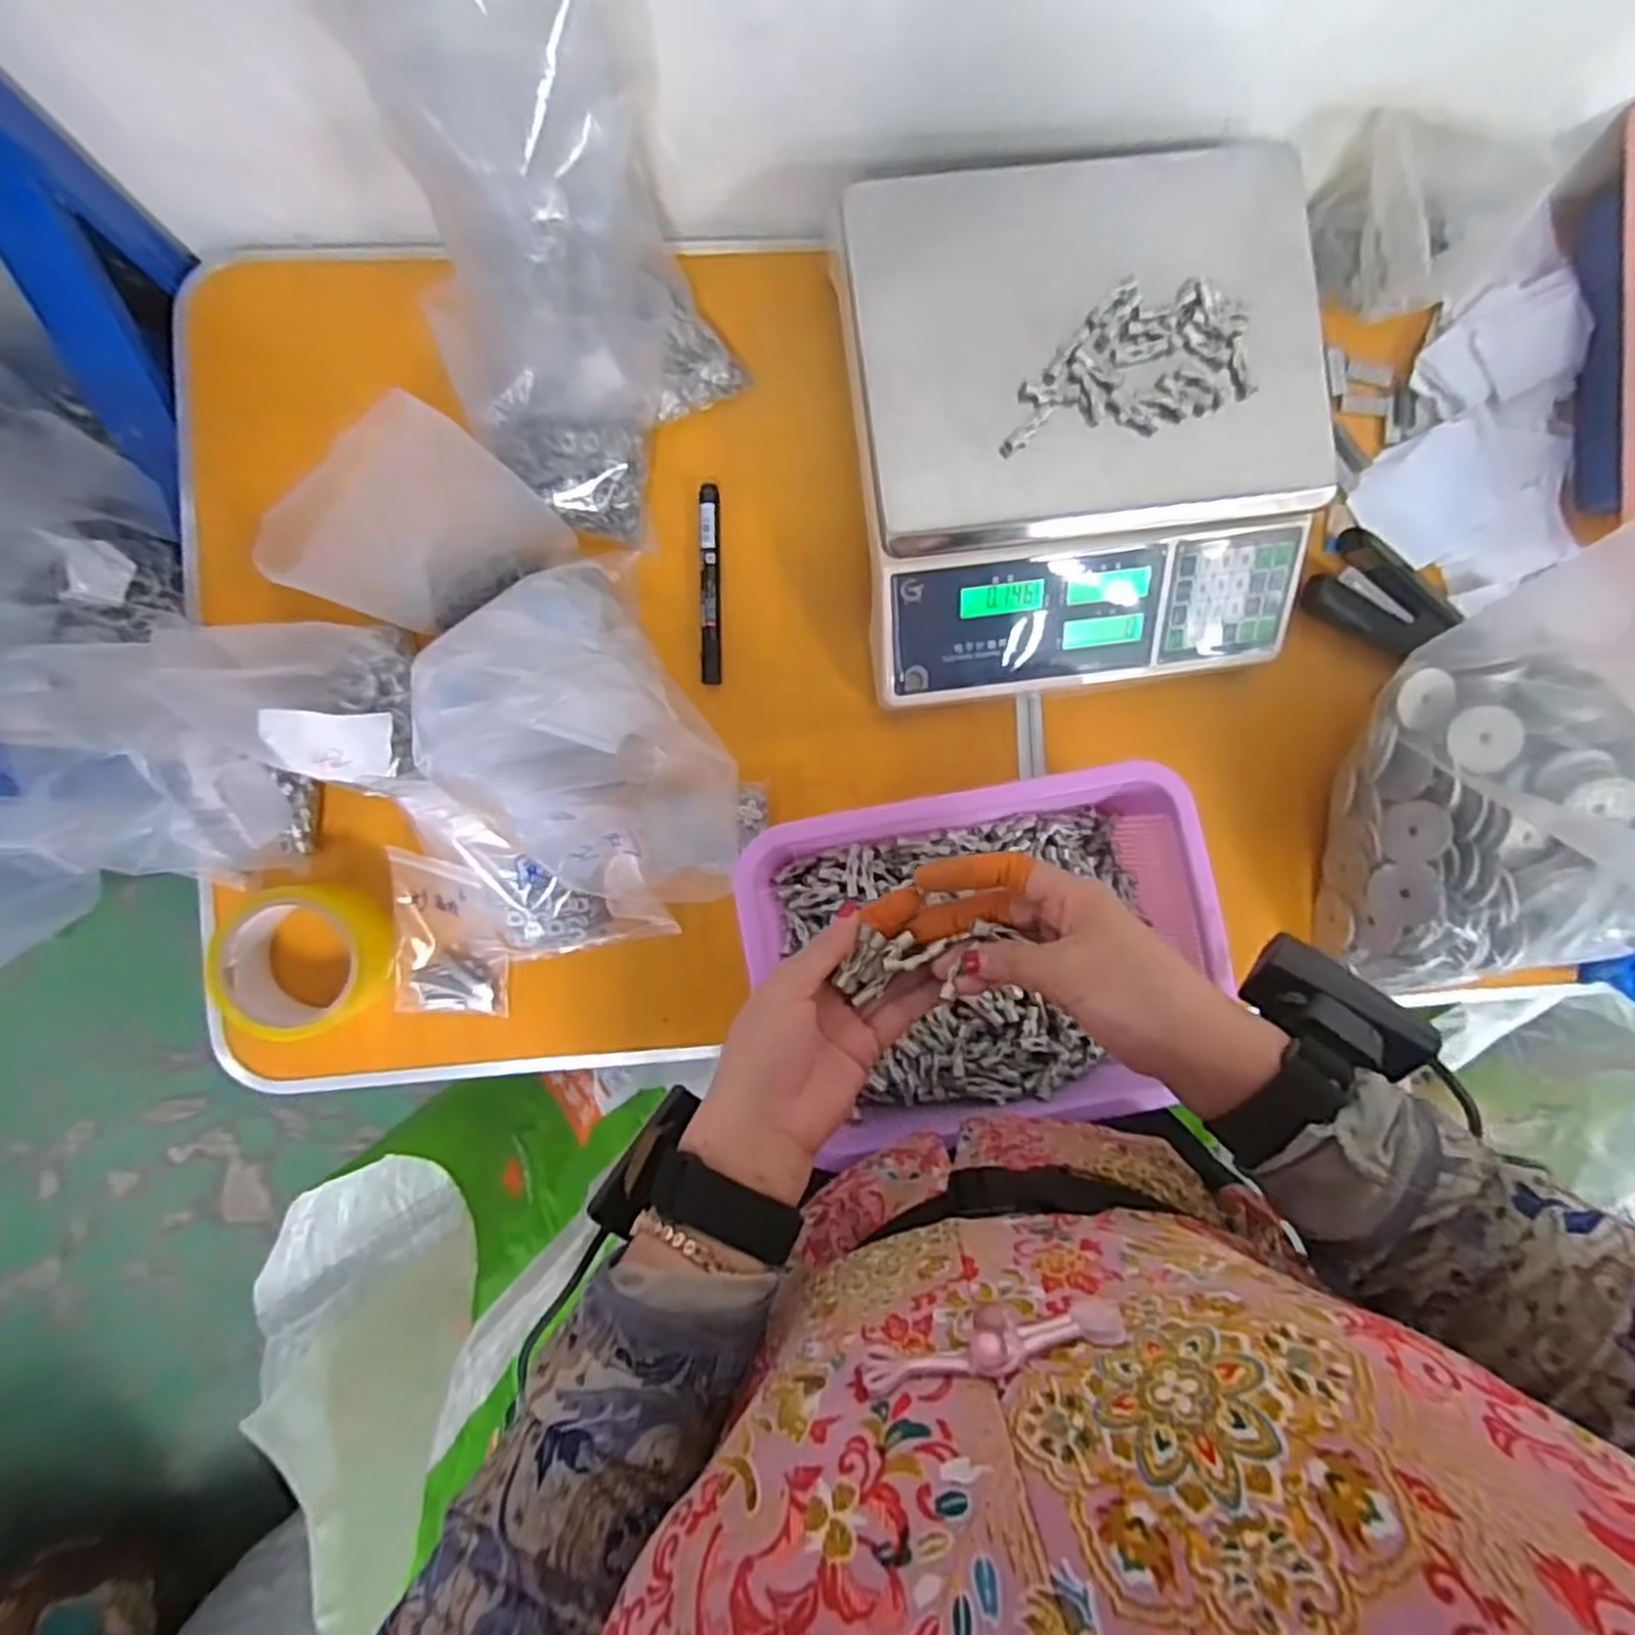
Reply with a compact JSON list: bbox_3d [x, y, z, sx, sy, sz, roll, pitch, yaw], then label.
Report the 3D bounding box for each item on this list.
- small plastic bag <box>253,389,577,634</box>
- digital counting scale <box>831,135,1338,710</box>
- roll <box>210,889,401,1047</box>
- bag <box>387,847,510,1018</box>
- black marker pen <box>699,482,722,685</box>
[{"bbox_3d":[-0.239,-0.172,0.468,0.140,0.144,0.043,-31,90,-2],"label":"small plastic bag"},{"bbox_3d":[0.170,-0.248,0.516,0.287,0.092,0.302,-8,89,-2],"label":"digital counting scale"},{"bbox_3d":[-0.344,0.096,0.515,0.104,0.045,0.097,0,89,-2],"label":"roll"},{"bbox_3d":[-0.252,0.082,0.536,0.078,0.021,0.111,10,110,1],"label":"bag"},{"bbox_3d":[-0.077,-0.168,0.562,0.014,0.012,0.140,-1,89,-2],"label":"black marker pen"}]

